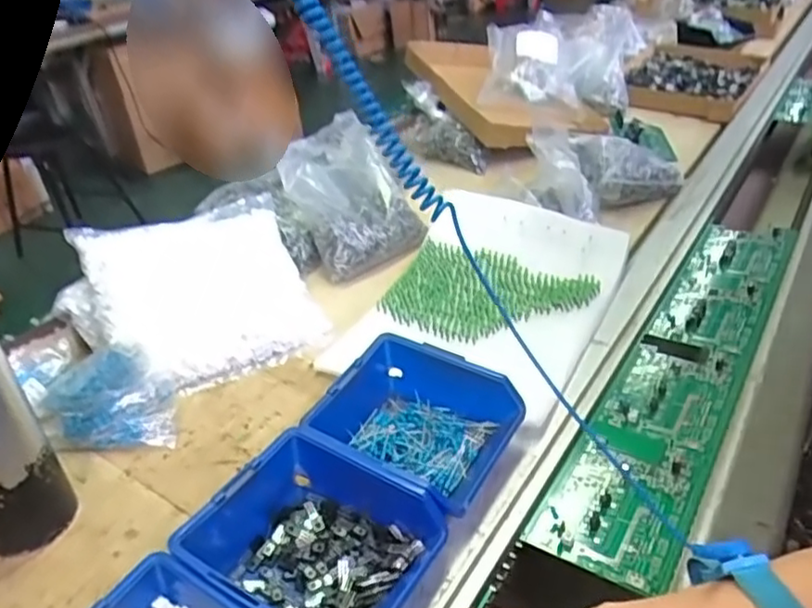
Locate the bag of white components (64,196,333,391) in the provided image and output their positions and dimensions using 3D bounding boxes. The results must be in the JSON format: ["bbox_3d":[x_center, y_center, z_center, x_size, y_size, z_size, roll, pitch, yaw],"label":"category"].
[{"bbox_3d":[-0.197,-0.018,0.649,0.204,0.029,0.199,-12,58,-34],"label":"bag of white components"}]

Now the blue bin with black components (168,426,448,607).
[{"bbox_3d":[-0.057,0.152,0.409,0.126,0.062,0.119,16,39,29],"label":"blue bin with black components"}]

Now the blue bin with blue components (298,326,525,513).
[{"bbox_3d":[0.004,0.093,0.492,0.133,0.065,0.119,13,38,26],"label":"blue bin with blue components"}]

